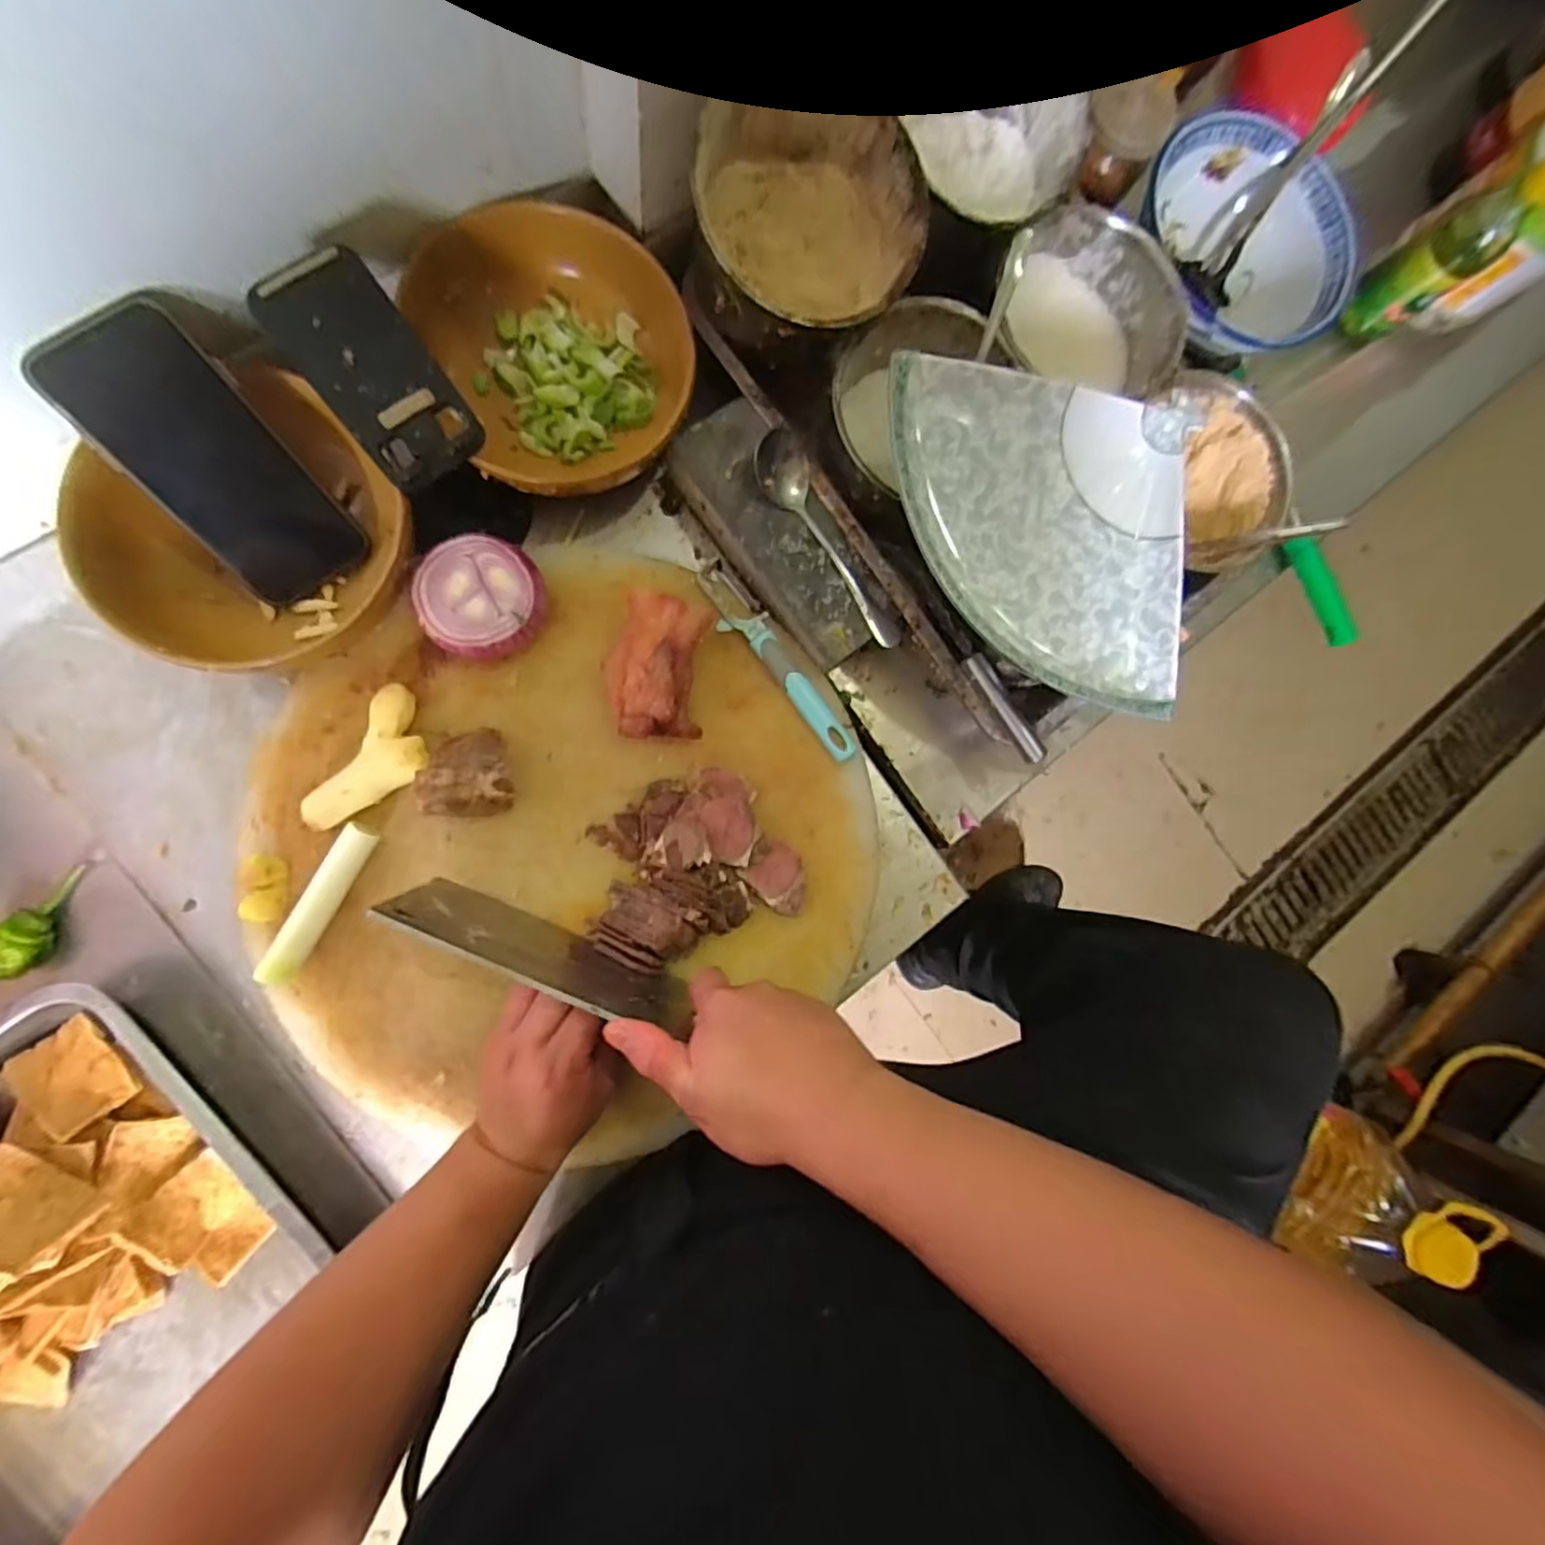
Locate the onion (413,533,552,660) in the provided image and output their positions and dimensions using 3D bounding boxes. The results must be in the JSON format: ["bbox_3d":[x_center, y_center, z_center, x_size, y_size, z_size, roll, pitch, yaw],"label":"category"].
[{"bbox_3d":[-0.195,-0.117,0.446,0.077,0.039,0.075,1,87,-10],"label":"onion"}]

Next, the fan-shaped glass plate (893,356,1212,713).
[{"bbox_3d":[0.181,-0.167,0.452,0.222,0.027,0.215,10,85,-9],"label":"fan-shaped glass plate"}]

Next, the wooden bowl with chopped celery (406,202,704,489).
[{"bbox_3d":[-0.146,-0.296,0.461,0.163,0.054,0.178,1,87,-10],"label":"wooden bowl with chopped celery"}]

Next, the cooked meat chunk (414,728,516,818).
[{"bbox_3d":[-0.198,0.000,0.437,0.052,0.052,0.058,9,85,-9],"label":"cooked meat chunk"}]

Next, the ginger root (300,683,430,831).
[{"bbox_3d":[-0.259,-0.005,0.434,0.047,0.026,0.100,31,82,-7],"label":"ginger root"}]

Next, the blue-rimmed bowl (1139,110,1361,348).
[{"bbox_3d":[0.388,-0.442,0.562,0.166,0.070,0.188,-37,93,-10],"label":"blue-rimmed bowl"}]

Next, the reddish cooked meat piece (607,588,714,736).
[{"bbox_3d":[-0.080,-0.072,0.461,0.063,0.044,0.093,6,86,-9],"label":"reddish cooked meat piece"}]

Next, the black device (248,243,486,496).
[{"bbox_3d":[-0.232,-0.233,0.387,0.064,0.012,0.118,-38,121,-5],"label":"black device"}]

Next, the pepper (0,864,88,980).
[{"bbox_3d":[-0.458,0.092,0.410,0.020,0.019,0.071,19,63,-8],"label":"pepper"}]

